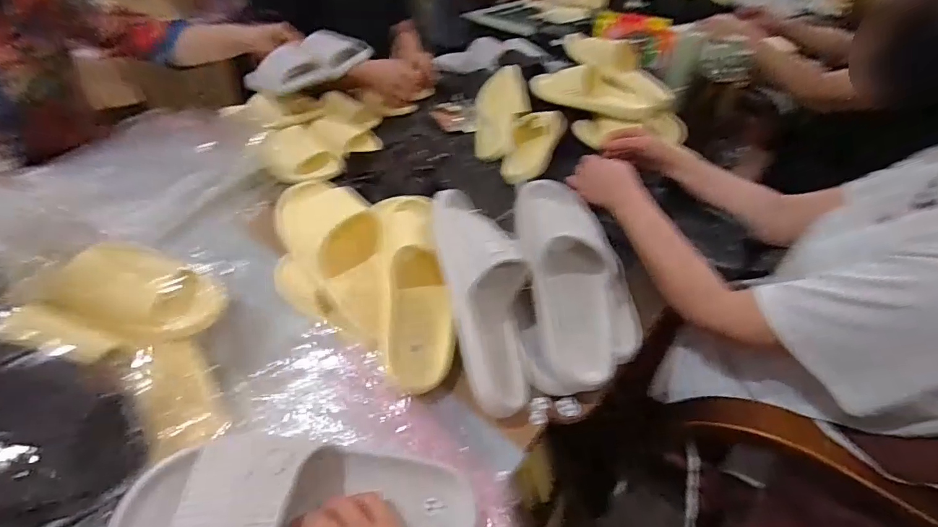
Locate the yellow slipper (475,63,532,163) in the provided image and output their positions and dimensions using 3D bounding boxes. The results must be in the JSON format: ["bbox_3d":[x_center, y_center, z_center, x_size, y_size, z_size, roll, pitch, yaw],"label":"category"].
[{"bbox_3d":[0.065,-0.315,0.980,0.108,0.060,0.262,9,64,5],"label":"yellow slipper"}]

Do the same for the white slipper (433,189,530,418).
[{"bbox_3d":[0.026,0.031,0.517,0.108,0.072,0.263,-8,73,-13],"label":"white slipper"}]

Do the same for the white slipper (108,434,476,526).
[{"bbox_3d":[-0.125,0.193,0.363,0.269,0.072,0.096,7,39,-21],"label":"white slipper"}]

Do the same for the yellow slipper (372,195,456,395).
[{"bbox_3d":[-0.062,0.020,0.526,0.079,0.074,0.245,-5,72,-10],"label":"yellow slipper"}]

